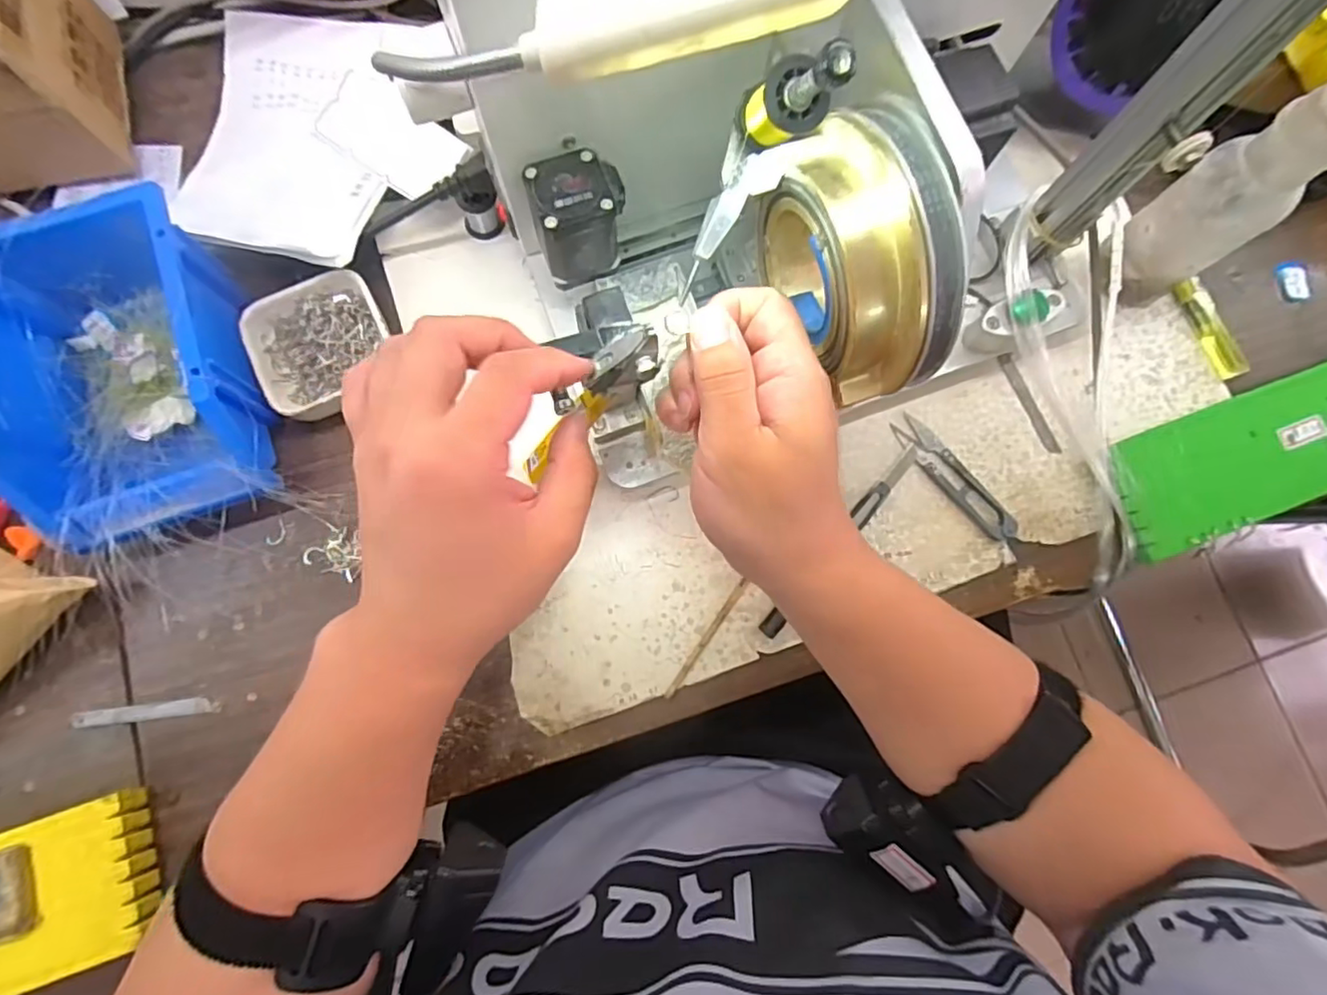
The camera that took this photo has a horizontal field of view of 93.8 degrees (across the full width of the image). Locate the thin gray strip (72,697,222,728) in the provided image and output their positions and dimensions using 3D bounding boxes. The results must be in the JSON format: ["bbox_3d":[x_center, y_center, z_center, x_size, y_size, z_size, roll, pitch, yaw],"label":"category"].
[{"bbox_3d":[-0.306,0.128,0.369,0.084,0.004,0.010,-6,79,-4],"label":"thin gray strip"}]

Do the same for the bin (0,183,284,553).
[{"bbox_3d":[-0.313,-0.073,0.366,0.126,0.067,0.189,-17,79,-5],"label":"bin"}]

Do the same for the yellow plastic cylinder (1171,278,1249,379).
[{"bbox_3d":[0.386,-0.120,0.438,0.017,0.012,0.076,-18,80,-6],"label":"yellow plastic cylinder"}]

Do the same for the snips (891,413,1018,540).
[{"bbox_3d":[0.194,-0.014,0.413,0.021,0.015,0.100,-39,83,-9],"label":"snips"}]

